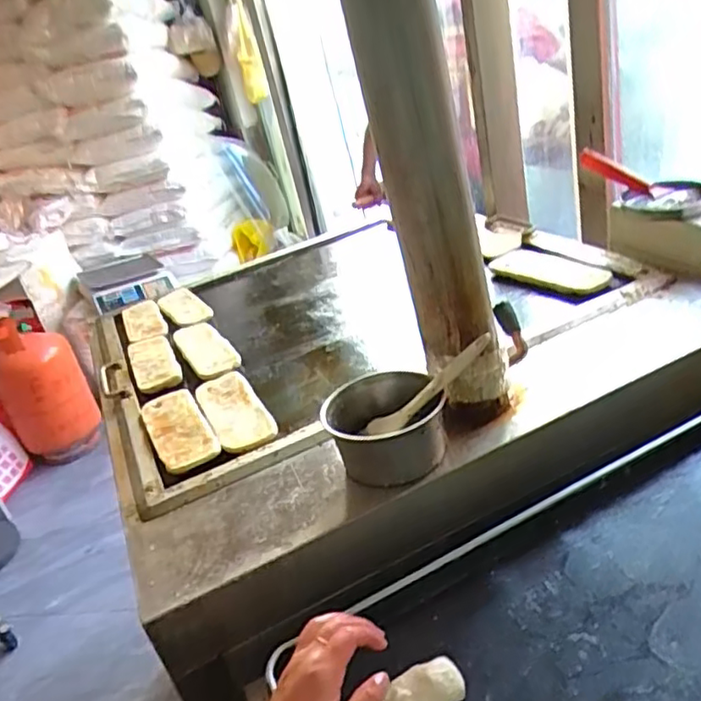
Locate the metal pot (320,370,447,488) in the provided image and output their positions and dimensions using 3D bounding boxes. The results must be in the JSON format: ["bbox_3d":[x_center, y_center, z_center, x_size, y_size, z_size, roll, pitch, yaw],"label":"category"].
[{"bbox_3d":[0.038,0.088,0.725,0.126,0.089,0.137,-10,28,5],"label":"metal pot"}]

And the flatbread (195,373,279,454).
[{"bbox_3d":[-0.160,0.079,0.875,0.076,0.013,0.195,-19,33,-18],"label":"flatbread"}]

